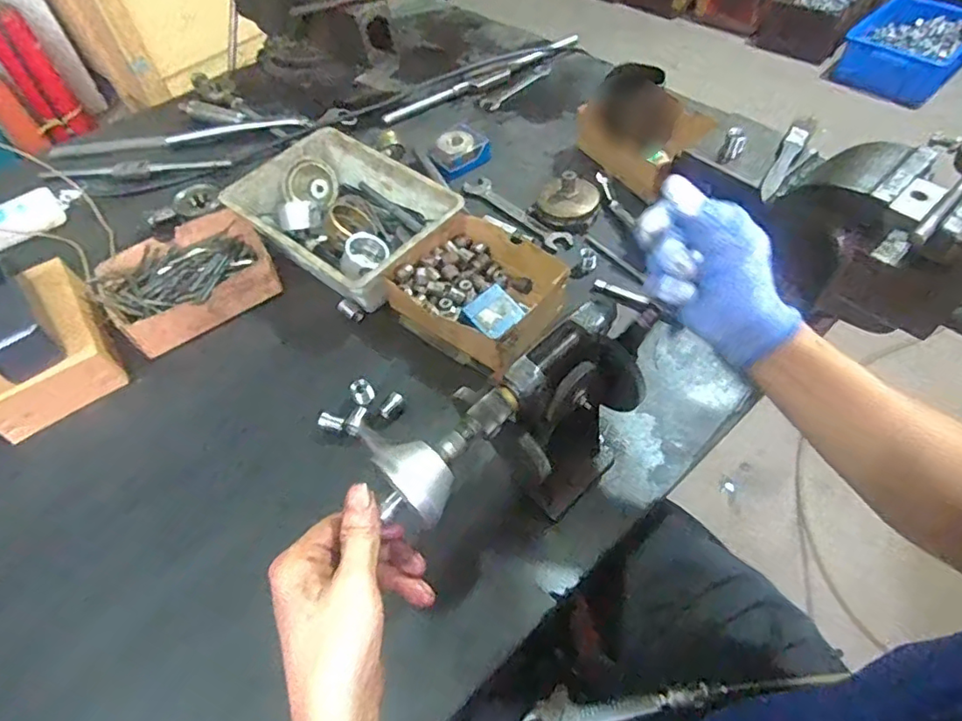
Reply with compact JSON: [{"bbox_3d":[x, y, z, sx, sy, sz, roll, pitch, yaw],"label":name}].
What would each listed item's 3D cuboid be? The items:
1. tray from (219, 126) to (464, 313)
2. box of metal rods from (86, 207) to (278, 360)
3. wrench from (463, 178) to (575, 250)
[{"bbox_3d":[-0.164,-0.172,0.669,0.247,0.062,0.168,32,62,25],"label":"tray"},{"bbox_3d":[-0.328,-0.096,0.642,0.170,0.041,0.142,-33,58,-18],"label":"box of metal rods"},{"bbox_3d":[0.046,-0.187,0.717,0.030,0.008,0.173,-38,60,-21],"label":"wrench"}]

